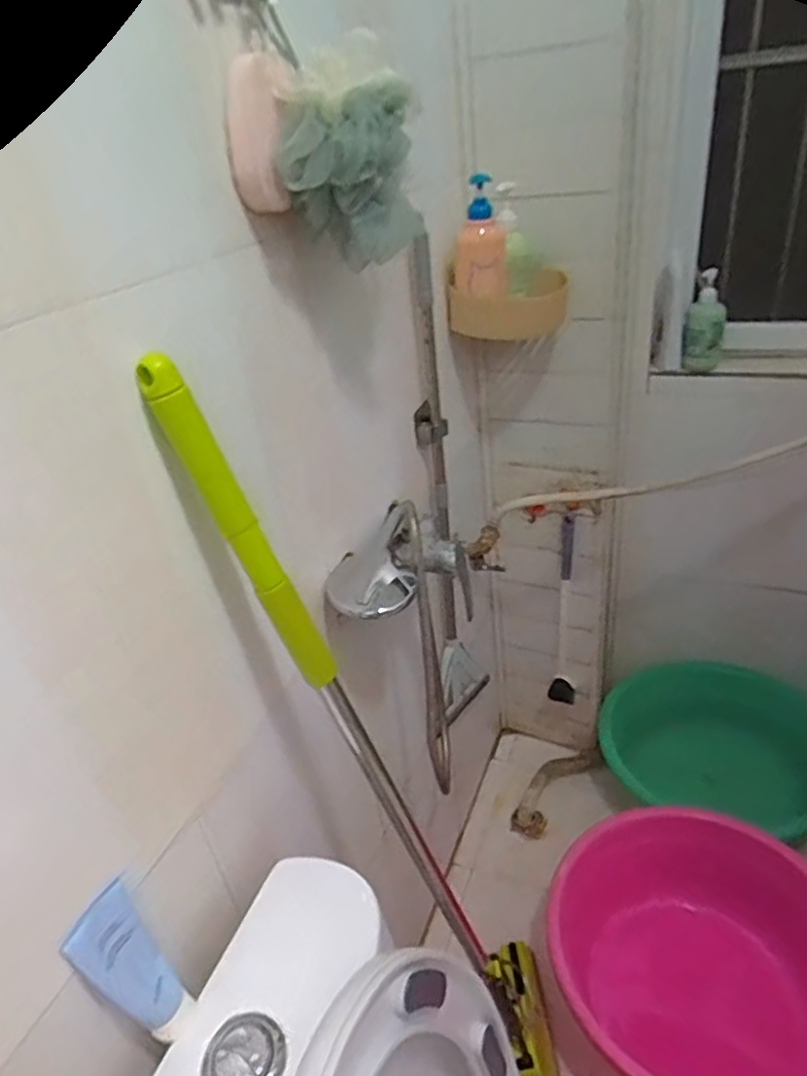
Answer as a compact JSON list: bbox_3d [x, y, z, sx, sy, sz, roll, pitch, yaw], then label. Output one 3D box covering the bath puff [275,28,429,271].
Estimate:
[{"bbox_3d":[-0.048,-0.347,0.612,0.115,0.177,0.098,-7,31,1],"label":"bath puff"}]

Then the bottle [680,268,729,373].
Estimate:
[{"bbox_3d":[0.584,-0.414,1.292,0.071,0.170,0.061,13,37,30],"label":"bottle"}]

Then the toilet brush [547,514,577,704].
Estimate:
[{"bbox_3d":[0.345,0.170,1.438,0.065,0.456,0.068,0,32,12],"label":"toilet brush"}]

